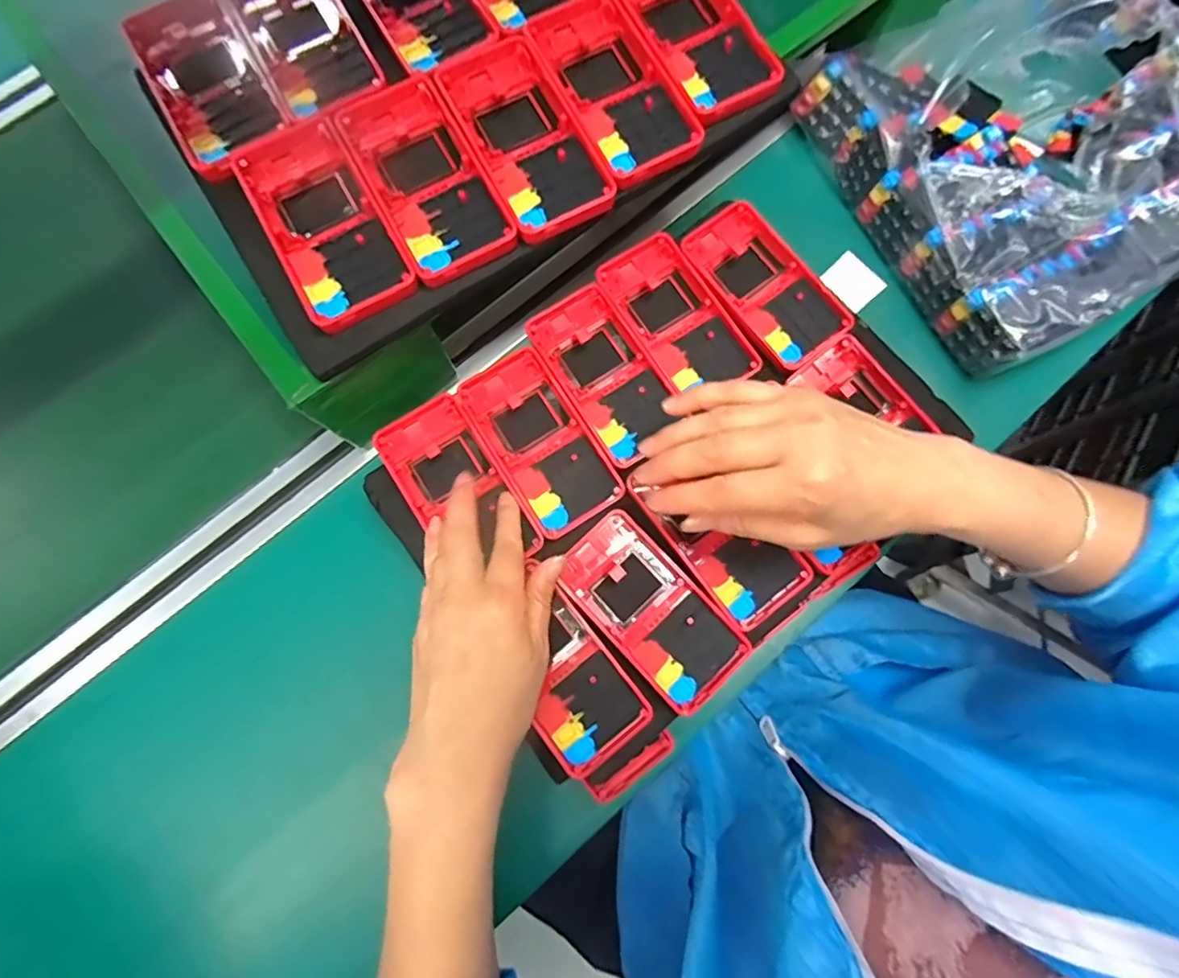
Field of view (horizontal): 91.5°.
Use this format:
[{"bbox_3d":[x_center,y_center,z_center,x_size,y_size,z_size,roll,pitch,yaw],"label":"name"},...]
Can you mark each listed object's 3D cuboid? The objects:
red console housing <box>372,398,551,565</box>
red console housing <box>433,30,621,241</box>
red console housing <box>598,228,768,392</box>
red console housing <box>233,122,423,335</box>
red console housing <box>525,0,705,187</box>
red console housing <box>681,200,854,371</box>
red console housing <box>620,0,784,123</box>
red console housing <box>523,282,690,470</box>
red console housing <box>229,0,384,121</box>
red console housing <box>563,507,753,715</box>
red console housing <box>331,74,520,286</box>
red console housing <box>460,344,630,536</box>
[{"bbox_3d":[-0.086,-0.001,0.372,0.060,0.017,0.123,-33,77,-8],"label":"red console housing"},{"bbox_3d":[-0.039,-0.207,0.340,0.061,0.023,0.131,-28,77,-7],"label":"red console housing"},{"bbox_3d":[0.059,-0.119,0.392,0.061,0.011,0.120,-32,79,-7],"label":"red console housing"},{"bbox_3d":[-0.151,-0.152,0.327,0.061,0.018,0.127,-29,78,-6],"label":"red console housing"},{"bbox_3d":[0.014,-0.241,0.343,0.061,0.014,0.124,-27,78,-5],"label":"red console housing"},{"bbox_3d":[0.122,-0.144,0.399,0.062,0.011,0.124,-36,79,-7],"label":"red console housing"},{"bbox_3d":[0.062,-0.283,0.354,0.063,0.019,0.126,-27,78,-5],"label":"red console housing"},{"bbox_3d":[0.010,-0.080,0.386,0.059,0.011,0.122,-32,79,-7],"label":"red console housing"},{"bbox_3d":[-0.176,-0.279,0.350,0.058,0.012,0.125,-29,78,-6],"label":"red console housing"},{"bbox_3d":[0.037,0.074,0.356,0.061,0.017,0.120,-42,80,-8],"label":"red console housing"},{"bbox_3d":[-0.094,-0.179,0.332,0.061,0.016,0.124,-29,77,-7],"label":"red console housing"},{"bbox_3d":[-0.034,-0.033,0.376,0.062,0.012,0.124,-33,79,-7],"label":"red console housing"}]

